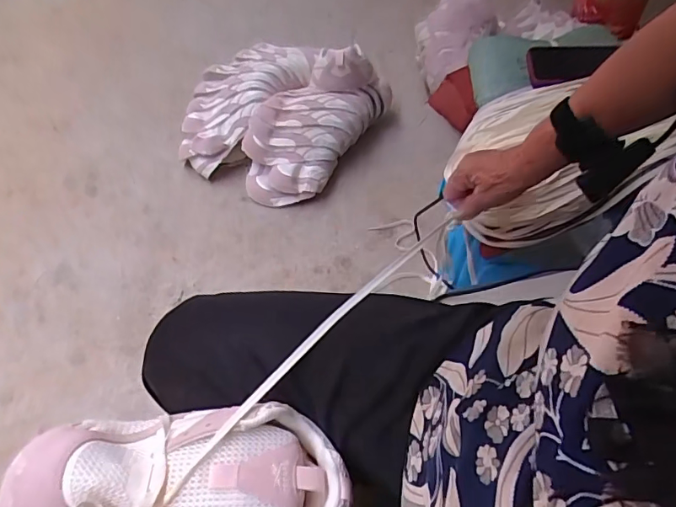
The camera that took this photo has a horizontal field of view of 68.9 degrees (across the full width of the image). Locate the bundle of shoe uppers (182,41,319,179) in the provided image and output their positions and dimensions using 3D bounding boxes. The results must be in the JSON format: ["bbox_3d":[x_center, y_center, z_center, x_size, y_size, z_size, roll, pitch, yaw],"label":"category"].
[{"bbox_3d":[-0.229,-0.352,1.152,0.204,0.119,0.383,27,60,19],"label":"bundle of shoe uppers"}]

